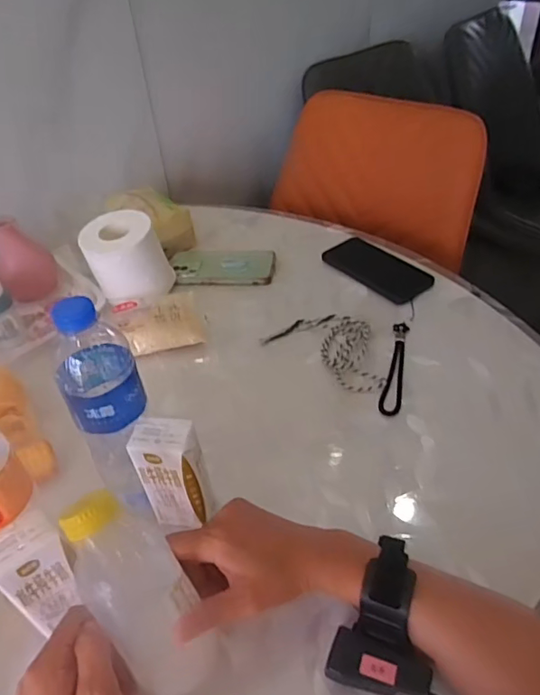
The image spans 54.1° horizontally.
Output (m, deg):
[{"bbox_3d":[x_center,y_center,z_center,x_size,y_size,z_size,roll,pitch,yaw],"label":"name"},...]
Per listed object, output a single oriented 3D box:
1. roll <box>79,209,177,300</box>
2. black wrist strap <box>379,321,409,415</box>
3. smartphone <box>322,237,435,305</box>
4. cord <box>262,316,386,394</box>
[{"bbox_3d":[-0.190,-0.122,0.712,0.103,0.090,0.087,-19,43,-15],"label":"roll"},{"bbox_3d":[0.147,0.021,0.613,0.023,0.004,0.146,9,45,14],"label":"black wrist strap"},{"bbox_3d":[0.152,-0.114,0.747,0.078,0.008,0.153,-31,50,-26],"label":"smartphone"},{"bbox_3d":[0.079,-0.007,0.642,0.160,0.011,0.101,26,51,27],"label":"cord"}]

